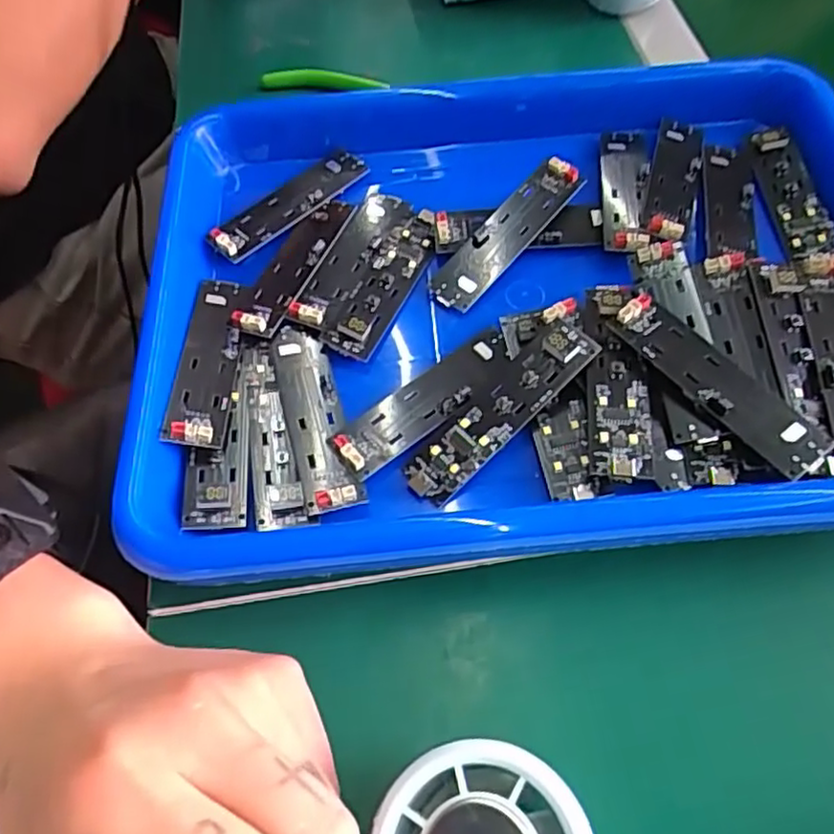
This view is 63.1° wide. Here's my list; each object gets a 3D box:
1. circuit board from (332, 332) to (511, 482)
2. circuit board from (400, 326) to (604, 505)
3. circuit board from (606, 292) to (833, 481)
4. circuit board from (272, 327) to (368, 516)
[{"bbox_3d":[0.006,-0.007,0.281,0.085,0.007,0.022,-36,65,-18],"label":"circuit board"},{"bbox_3d":[0.033,-0.002,0.273,0.090,0.013,0.023,-44,70,-6],"label":"circuit board"},{"bbox_3d":[0.115,-0.014,0.262,0.022,0.010,0.091,-35,65,-18],"label":"circuit board"},{"bbox_3d":[-0.043,-0.002,0.278,0.022,0.007,0.087,-15,60,-8],"label":"circuit board"}]

